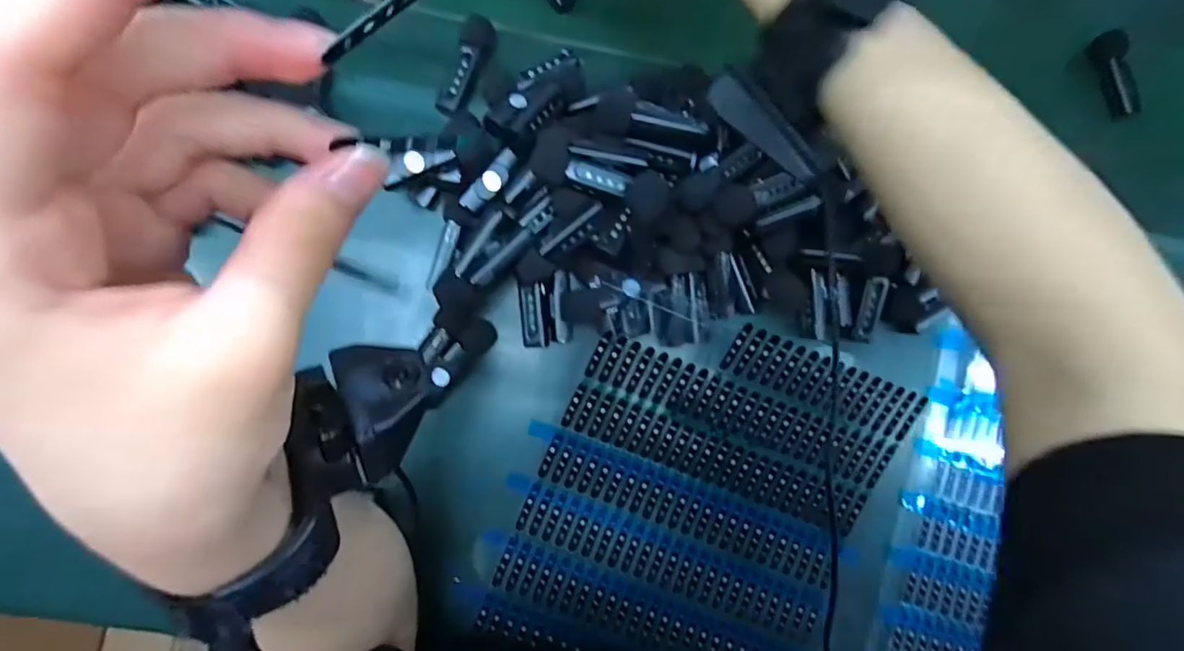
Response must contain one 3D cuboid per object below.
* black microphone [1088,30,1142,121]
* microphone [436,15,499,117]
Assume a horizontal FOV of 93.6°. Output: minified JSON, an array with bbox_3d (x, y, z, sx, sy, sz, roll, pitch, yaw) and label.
[{"bbox_3d":[0.385,-0.184,0.406,0.019,0.018,0.062,-24,87,-8],"label":"black microphone"},{"bbox_3d":[-0.079,-0.164,0.355,0.020,0.014,0.067,18,82,-4],"label":"microphone"}]

